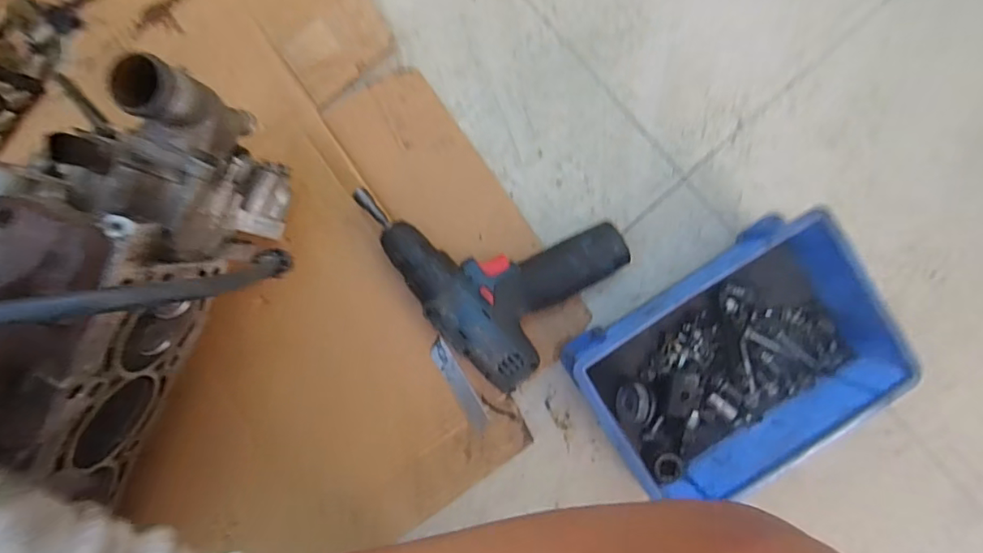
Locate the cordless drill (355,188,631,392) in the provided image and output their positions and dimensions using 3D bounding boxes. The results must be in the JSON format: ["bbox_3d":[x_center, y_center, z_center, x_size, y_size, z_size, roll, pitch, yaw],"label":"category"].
[{"bbox_3d":[-0.012,-0.028,0.495,0.218,0.052,0.171,39,89,1],"label":"cordless drill"}]

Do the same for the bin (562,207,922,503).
[{"bbox_3d":[0.206,0.077,0.474,0.237,0.085,0.164,-33,89,0],"label":"bin"}]

